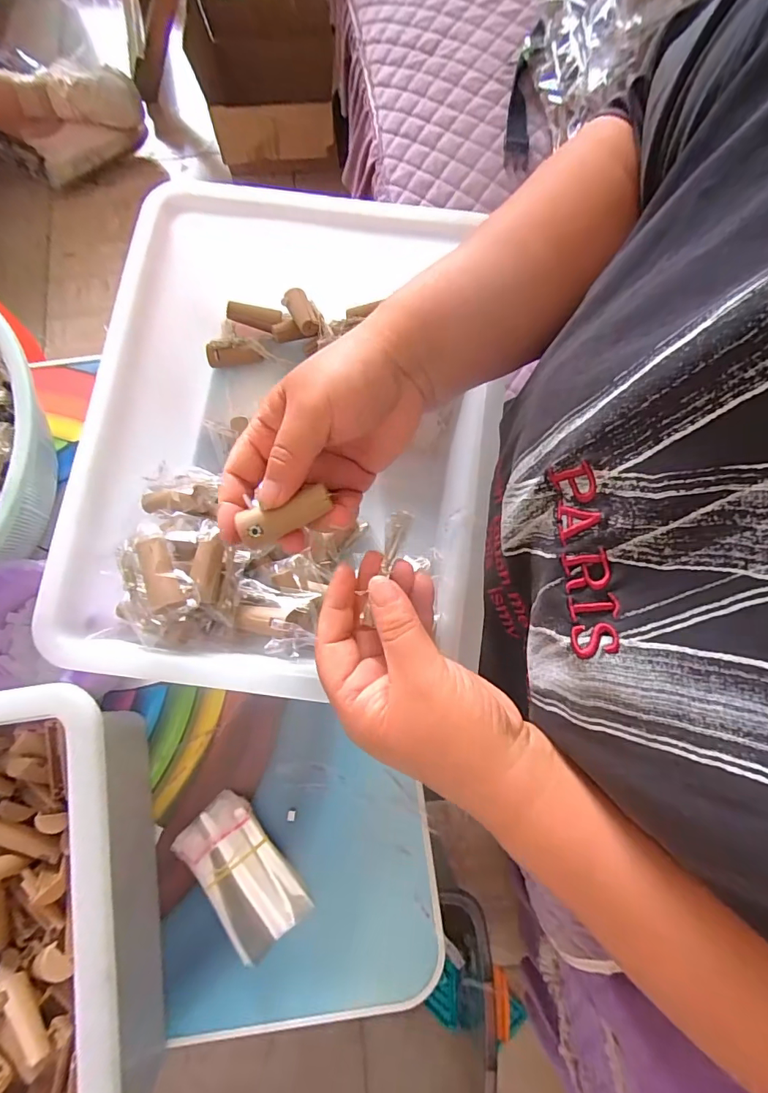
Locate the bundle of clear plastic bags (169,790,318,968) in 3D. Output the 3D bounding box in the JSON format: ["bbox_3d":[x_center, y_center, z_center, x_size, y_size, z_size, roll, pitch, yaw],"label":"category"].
[{"bbox_3d":[-0.109,0.254,0.357,0.054,0.025,0.109,-39,80,-6],"label":"bundle of clear plastic bags"}]

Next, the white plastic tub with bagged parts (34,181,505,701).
[{"bbox_3d":[-0.068,-0.076,0.374,0.286,0.126,0.363,5,78,3],"label":"white plastic tub with bagged parts"}]

